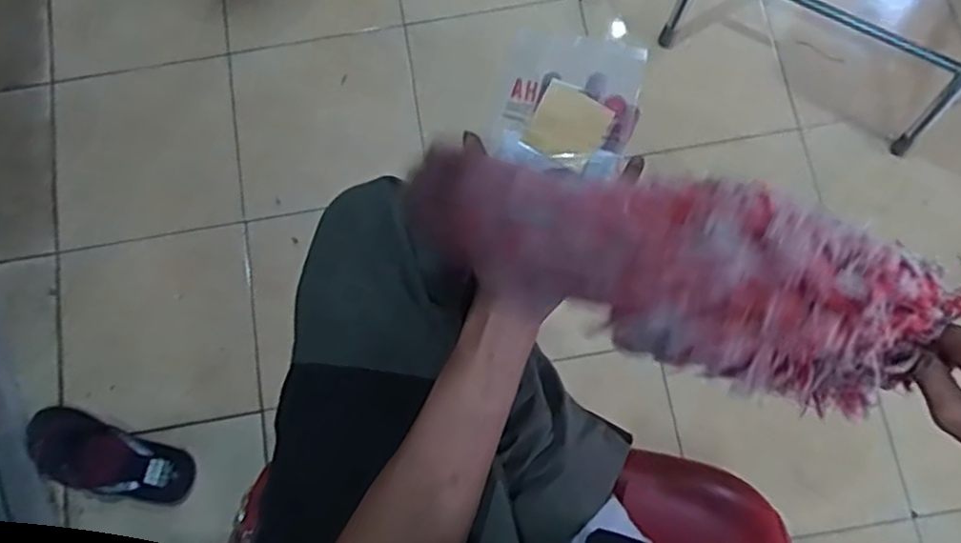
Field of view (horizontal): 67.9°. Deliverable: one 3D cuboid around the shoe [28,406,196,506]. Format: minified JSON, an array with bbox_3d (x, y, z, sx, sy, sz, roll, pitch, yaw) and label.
[{"bbox_3d":[-0.536,0.274,1.027,0.233,0.049,0.094,20,80,5],"label":"shoe"}]

